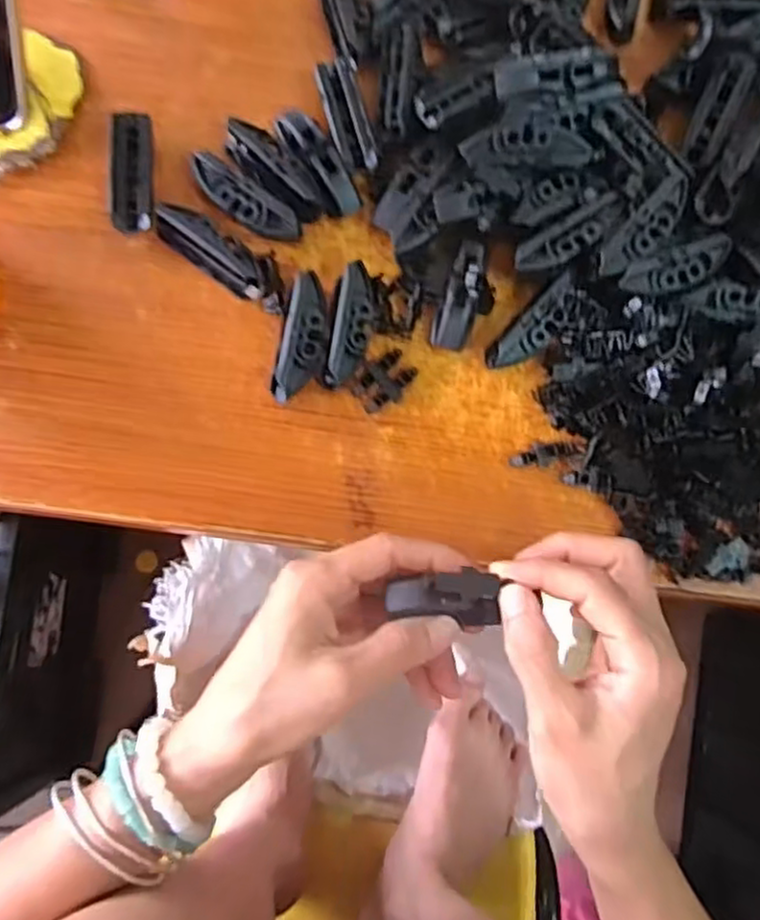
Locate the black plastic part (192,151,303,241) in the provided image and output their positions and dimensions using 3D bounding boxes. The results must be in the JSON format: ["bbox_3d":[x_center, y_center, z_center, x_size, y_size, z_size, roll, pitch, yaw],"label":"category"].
[{"bbox_3d":[-0.076,-0.141,0.383,0.070,0.017,0.021,39,78,4],"label":"black plastic part"}]

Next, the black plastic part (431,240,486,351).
[{"bbox_3d":[0.044,-0.090,0.376,0.019,0.018,0.059,15,91,2],"label":"black plastic part"}]

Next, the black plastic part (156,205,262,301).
[{"bbox_3d":[-0.090,-0.113,0.377,0.065,0.019,0.020,36,78,3],"label":"black plastic part"}]

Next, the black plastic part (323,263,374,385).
[{"bbox_3d":[-0.015,-0.072,0.375,0.020,0.021,0.066,9,78,-3],"label":"black plastic part"}]

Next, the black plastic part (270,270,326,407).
[{"bbox_3d":[-0.040,-0.064,0.371,0.020,0.021,0.071,11,78,-2],"label":"black plastic part"}]

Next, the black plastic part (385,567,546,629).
[{"bbox_3d":[0.028,0.059,0.294,0.046,0.012,0.019,0,76,3],"label":"black plastic part"}]

